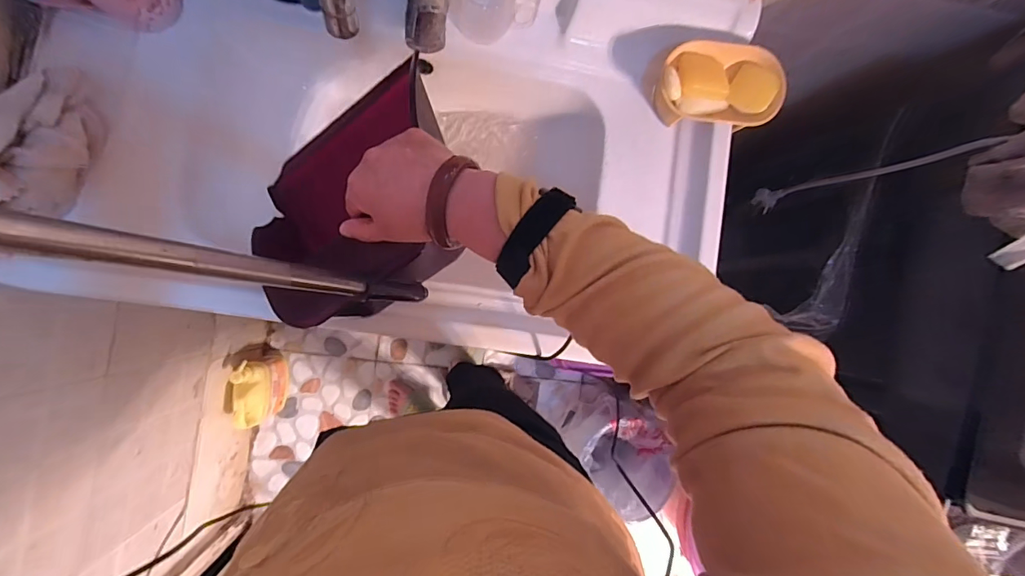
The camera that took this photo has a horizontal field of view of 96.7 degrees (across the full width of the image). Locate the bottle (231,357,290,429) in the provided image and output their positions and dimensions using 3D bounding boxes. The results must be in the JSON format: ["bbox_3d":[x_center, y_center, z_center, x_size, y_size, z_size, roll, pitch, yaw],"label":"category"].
[{"bbox_3d":[-0.616,0.250,1.129,0.064,0.227,0.149,4,88,-7],"label":"bottle"}]

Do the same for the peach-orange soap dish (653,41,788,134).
[{"bbox_3d":[0.246,-0.248,0.568,0.151,0.069,0.095,6,87,-6],"label":"peach-orange soap dish"}]

